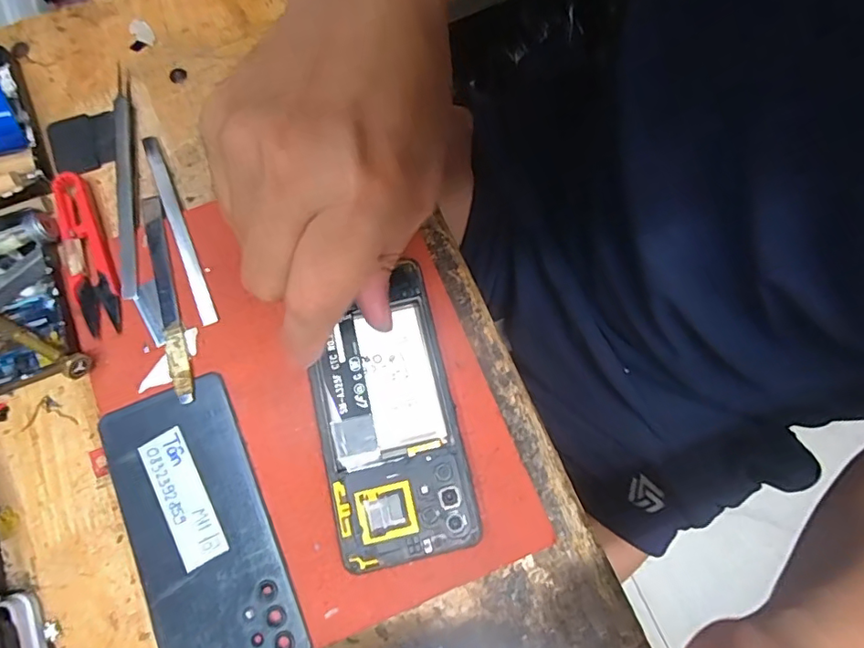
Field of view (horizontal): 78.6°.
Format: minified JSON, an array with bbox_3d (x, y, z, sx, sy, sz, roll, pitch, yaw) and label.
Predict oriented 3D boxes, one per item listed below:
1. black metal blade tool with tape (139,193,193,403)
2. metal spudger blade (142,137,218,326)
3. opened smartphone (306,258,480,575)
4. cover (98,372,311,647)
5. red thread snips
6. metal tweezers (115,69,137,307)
[{"bbox_3d":[-0.152,-0.017,0.303,0.012,0.004,0.128,-16,77,-5],"label":"black metal blade tool with tape"},{"bbox_3d":[-0.152,-0.059,0.314,0.010,0.004,0.130,-23,78,-7],"label":"metal spudger blade"},{"bbox_3d":[-0.025,0.048,0.282,0.071,0.004,0.147,-13,77,-3],"label":"opened smartphone"},{"bbox_3d":[-0.121,0.109,0.274,0.070,0.006,0.153,-23,78,-6],"label":"cover"},{"bbox_3d":[-0.201,-0.043,0.307,0.023,0.008,0.098,-21,78,-6],"label":"red thread snips"},{"bbox_3d":[-0.187,-0.090,0.321,0.010,0.006,0.155,-9,77,-3],"label":"metal tweezers"}]

